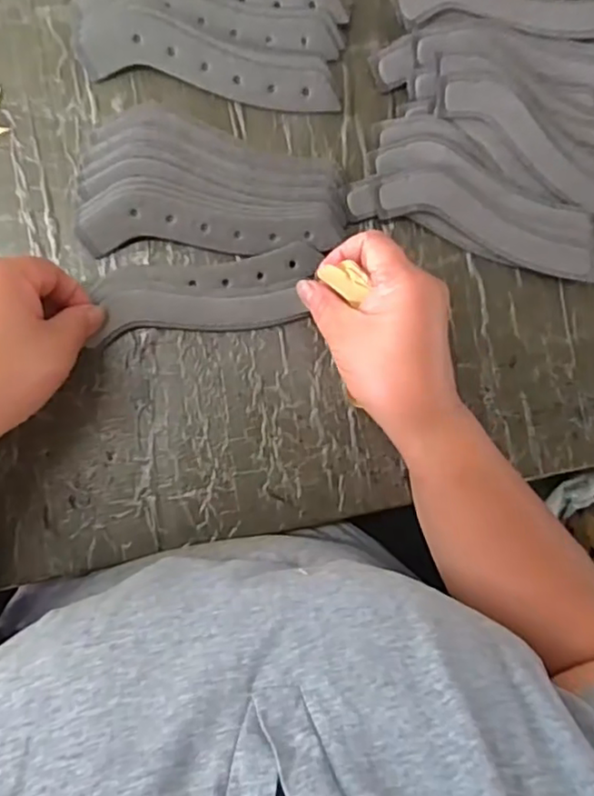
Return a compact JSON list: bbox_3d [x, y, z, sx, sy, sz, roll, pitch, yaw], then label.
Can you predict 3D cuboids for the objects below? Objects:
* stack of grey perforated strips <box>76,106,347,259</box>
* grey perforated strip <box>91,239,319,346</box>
[{"bbox_3d":[-0.051,-0.137,0.389,0.163,0.017,0.085,-3,89,-7],"label":"stack of grey perforated strips"},{"bbox_3d":[-0.055,-0.065,0.391,0.135,0.011,0.046,-10,90,-8],"label":"grey perforated strip"}]

